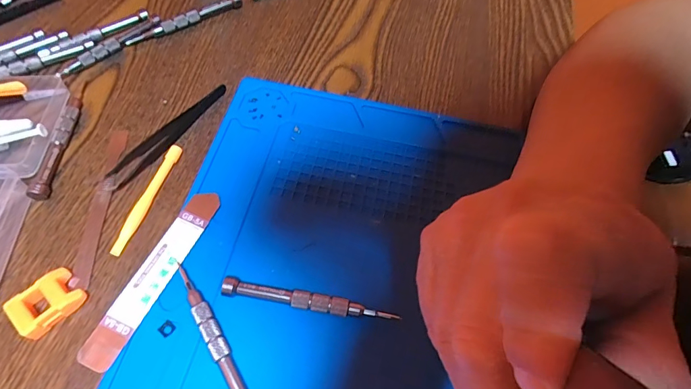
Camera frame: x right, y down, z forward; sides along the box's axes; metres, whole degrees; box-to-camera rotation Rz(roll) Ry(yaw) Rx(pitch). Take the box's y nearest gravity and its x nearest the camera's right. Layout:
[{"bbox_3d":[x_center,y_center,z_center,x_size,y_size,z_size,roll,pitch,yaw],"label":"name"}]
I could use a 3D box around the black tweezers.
[{"bbox_3d":[-0.131,-0.045,0.300,0.017,0.005,0.113,34,64,15],"label":"black tweezers"}]

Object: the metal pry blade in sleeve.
[{"bbox_3d":[-0.114,0.046,0.247,0.021,0.004,0.116,23,62,9],"label":"metal pry blade in sleeve"}]

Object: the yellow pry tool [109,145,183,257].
[{"bbox_3d":[-0.133,0.002,0.274,0.010,0.006,0.082,16,61,6],"label":"yellow pry tool"}]

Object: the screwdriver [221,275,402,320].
[{"bbox_3d":[-0.021,0.062,0.241,0.102,0.007,0.012,10,61,2],"label":"screwdriver"}]

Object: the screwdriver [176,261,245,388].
[{"bbox_3d":[-0.071,0.082,0.226,0.010,0.010,0.100,-29,66,-18],"label":"screwdriver"}]

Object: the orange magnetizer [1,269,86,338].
[{"bbox_3d":[-0.169,0.062,0.234,0.025,0.013,0.034,40,66,18],"label":"orange magnetizer"}]

